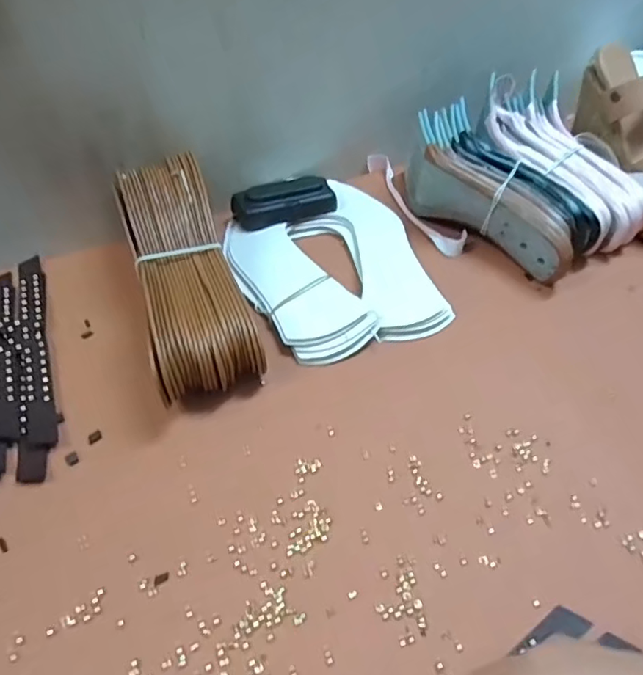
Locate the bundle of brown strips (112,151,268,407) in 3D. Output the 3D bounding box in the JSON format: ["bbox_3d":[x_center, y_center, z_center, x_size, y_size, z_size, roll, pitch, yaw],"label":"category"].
[{"bbox_3d":[-0.117,-0.052,0.451,0.077,0.079,0.223,-15,51,-16],"label":"bundle of brown strips"}]

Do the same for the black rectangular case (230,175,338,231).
[{"bbox_3d":[-0.038,-0.144,0.563,0.106,0.030,0.043,-14,51,-15],"label":"black rectangular case"}]

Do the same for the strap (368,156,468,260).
[{"bbox_3d":[0.101,-0.155,0.606,0.035,0.018,0.193,-18,52,-18],"label":"strap"}]

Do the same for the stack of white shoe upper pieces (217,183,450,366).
[{"bbox_3d":[0.010,-0.072,0.518,0.178,0.015,0.213,-16,52,-17],"label":"stack of white shoe upper pieces"}]

